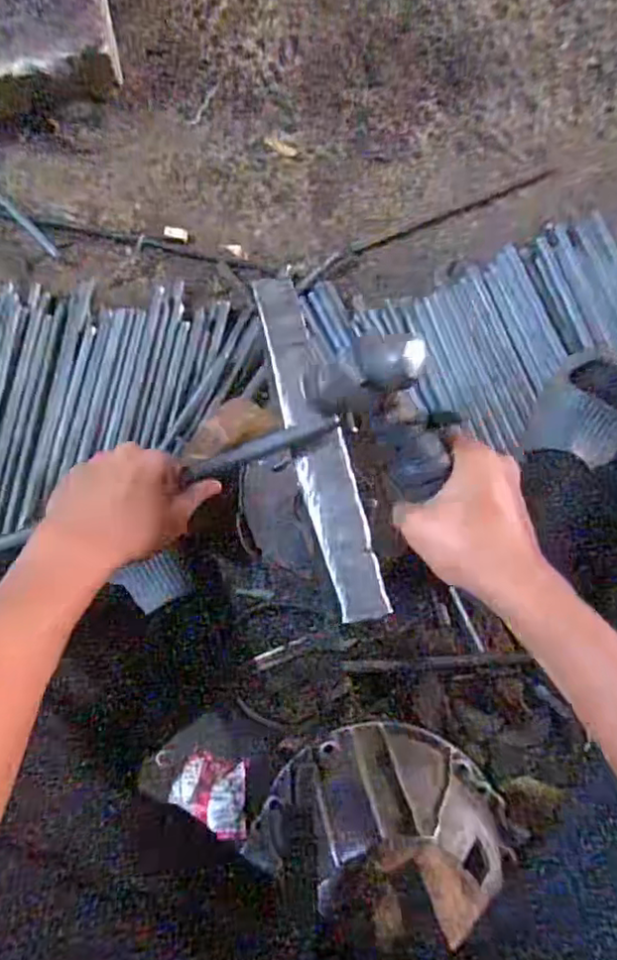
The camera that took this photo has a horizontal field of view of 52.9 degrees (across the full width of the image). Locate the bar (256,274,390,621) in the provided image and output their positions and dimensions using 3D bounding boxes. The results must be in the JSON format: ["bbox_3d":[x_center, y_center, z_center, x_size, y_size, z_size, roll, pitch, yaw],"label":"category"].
[{"bbox_3d":[0.008,-0.032,0.519,0.043,0.021,0.294,-14,82,-2],"label":"bar"}]

